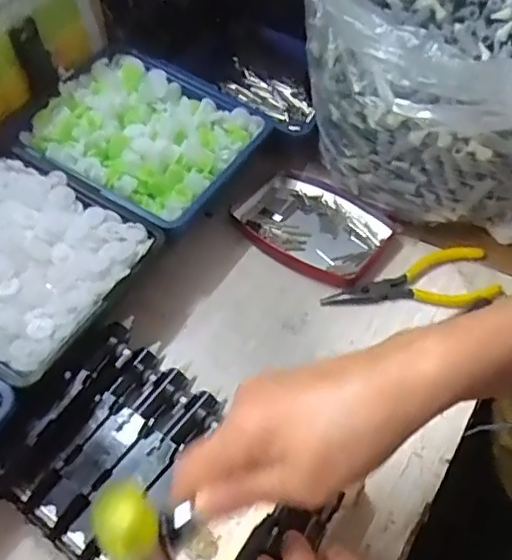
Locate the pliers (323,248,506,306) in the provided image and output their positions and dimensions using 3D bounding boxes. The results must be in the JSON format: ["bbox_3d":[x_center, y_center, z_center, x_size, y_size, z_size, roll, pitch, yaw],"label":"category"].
[{"bbox_3d":[0.113,0.002,0.440,0.127,0.010,0.046,-6,51,-4],"label":"pliers"}]

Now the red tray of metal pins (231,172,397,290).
[{"bbox_3d":[0.040,-0.043,0.479,0.123,0.022,0.083,31,57,24],"label":"red tray of metal pins"}]

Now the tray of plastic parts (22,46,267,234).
[{"bbox_3d":[-0.087,-0.119,0.467,0.144,0.039,0.139,26,56,20],"label":"tray of plastic parts"}]

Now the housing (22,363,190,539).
[{"bbox_3d":[-0.085,0.099,0.369,0.026,0.018,0.127,29,57,22],"label":"housing"}]

